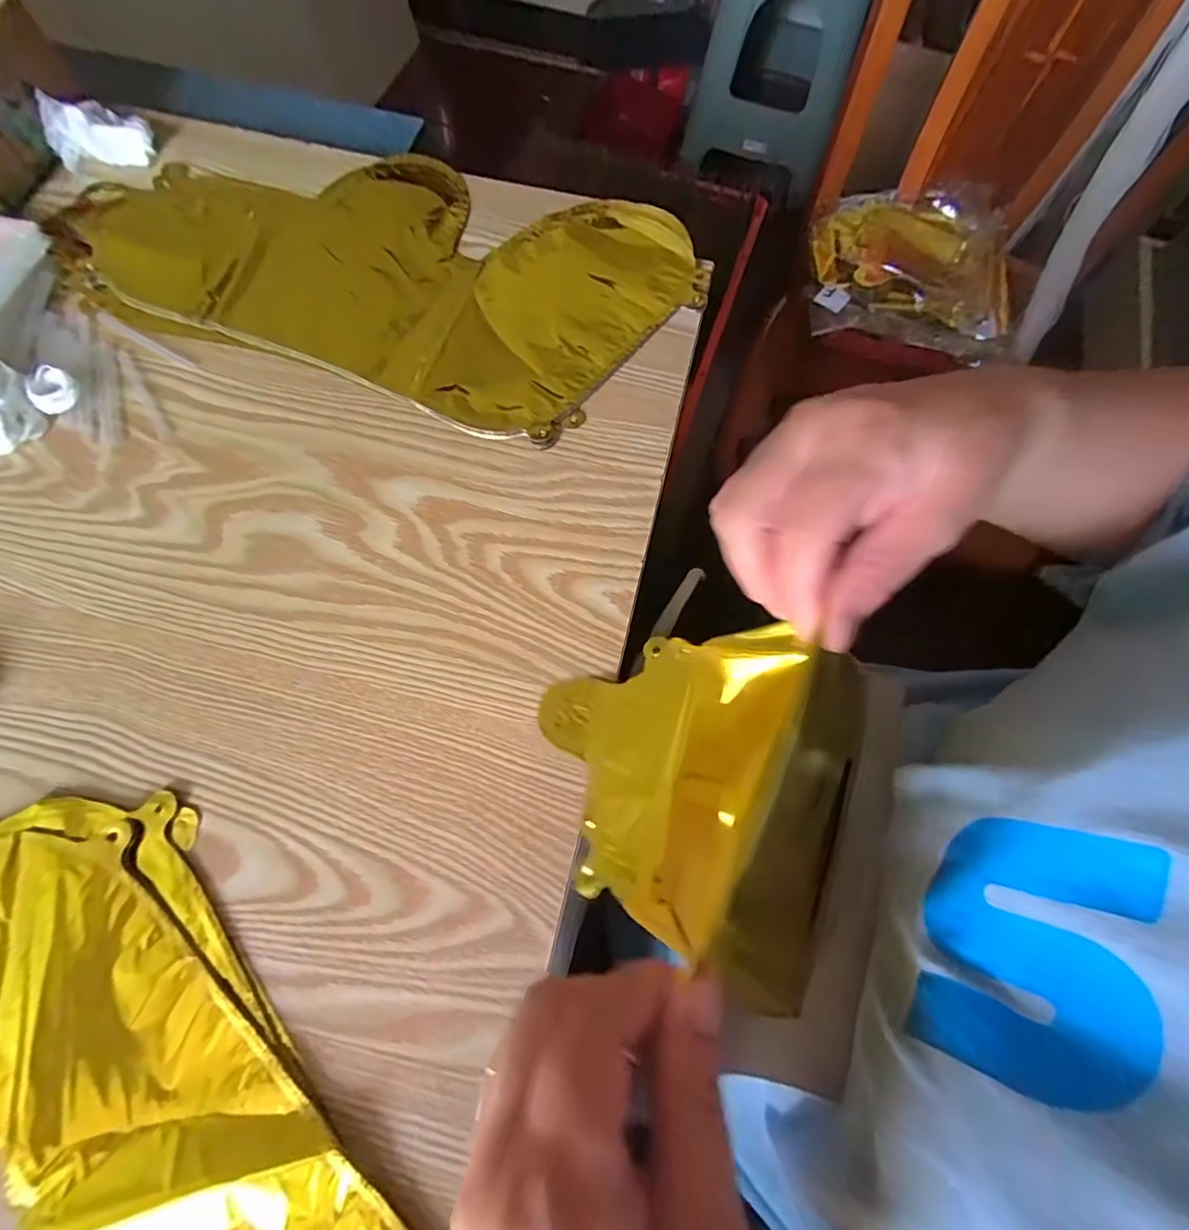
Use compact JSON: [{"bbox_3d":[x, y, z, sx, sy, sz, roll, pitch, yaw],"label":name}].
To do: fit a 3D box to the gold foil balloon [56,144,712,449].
[{"bbox_3d":[-0.143,-0.260,0.405,0.405,0.013,0.215,22,72,8],"label":"gold foil balloon"}]

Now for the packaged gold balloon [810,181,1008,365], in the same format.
[{"bbox_3d":[0.425,-0.464,0.742,0.269,0.065,0.229,7,71,0],"label":"packaged gold balloon"}]

